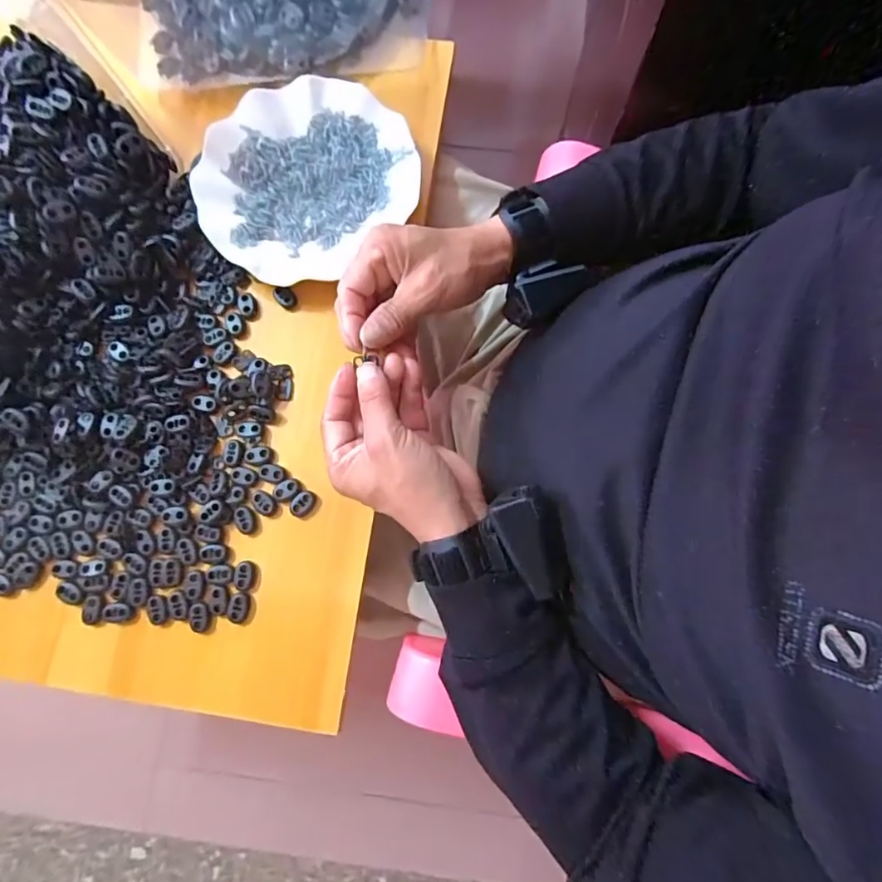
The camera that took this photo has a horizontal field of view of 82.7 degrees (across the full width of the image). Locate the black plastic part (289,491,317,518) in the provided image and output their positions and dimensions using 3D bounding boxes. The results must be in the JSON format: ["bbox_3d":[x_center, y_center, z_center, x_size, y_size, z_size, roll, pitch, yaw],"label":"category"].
[{"bbox_3d":[-0.105,0.048,0.383,0.015,0.004,0.022,43,83,9],"label":"black plastic part"}]

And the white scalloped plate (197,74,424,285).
[{"bbox_3d":[-0.116,-0.223,0.425,0.164,0.020,0.181,42,82,9],"label":"white scalloped plate"}]

